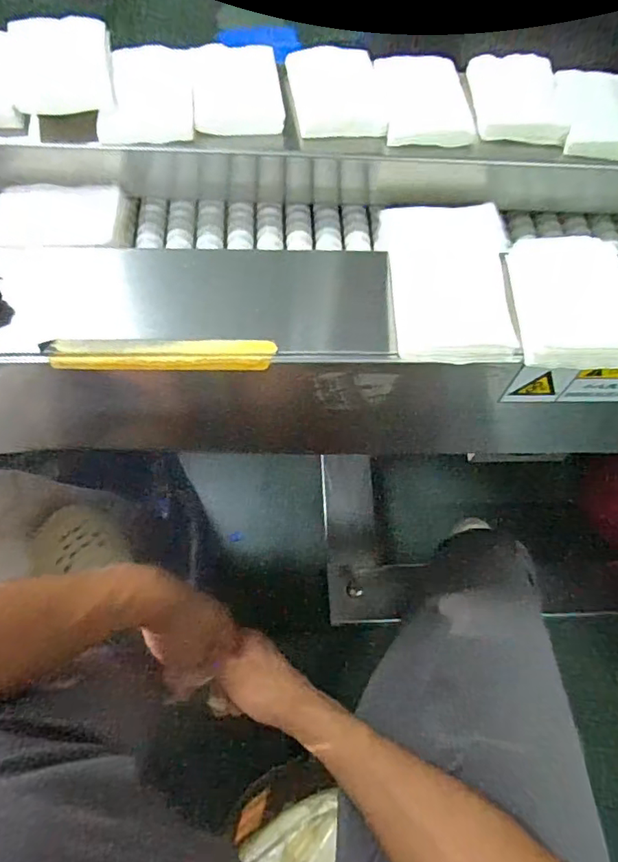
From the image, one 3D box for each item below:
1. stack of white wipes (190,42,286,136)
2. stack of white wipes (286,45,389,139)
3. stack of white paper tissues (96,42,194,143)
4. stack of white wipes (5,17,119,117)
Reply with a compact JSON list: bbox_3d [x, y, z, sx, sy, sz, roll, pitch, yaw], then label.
[{"bbox_3d":[-0.061,-0.290,0.459,0.072,0.020,0.097,-4,65,-6],"label":"stack of white wipes"},{"bbox_3d":[0.022,-0.296,0.473,0.074,0.016,0.105,-5,65,-6],"label":"stack of white wipes"},{"bbox_3d":[-0.133,-0.281,0.450,0.074,0.023,0.093,-3,64,-5],"label":"stack of white paper tissues"},{"bbox_3d":[-0.202,-0.298,0.439,0.080,0.022,0.089,-9,65,-8],"label":"stack of white wipes"}]

